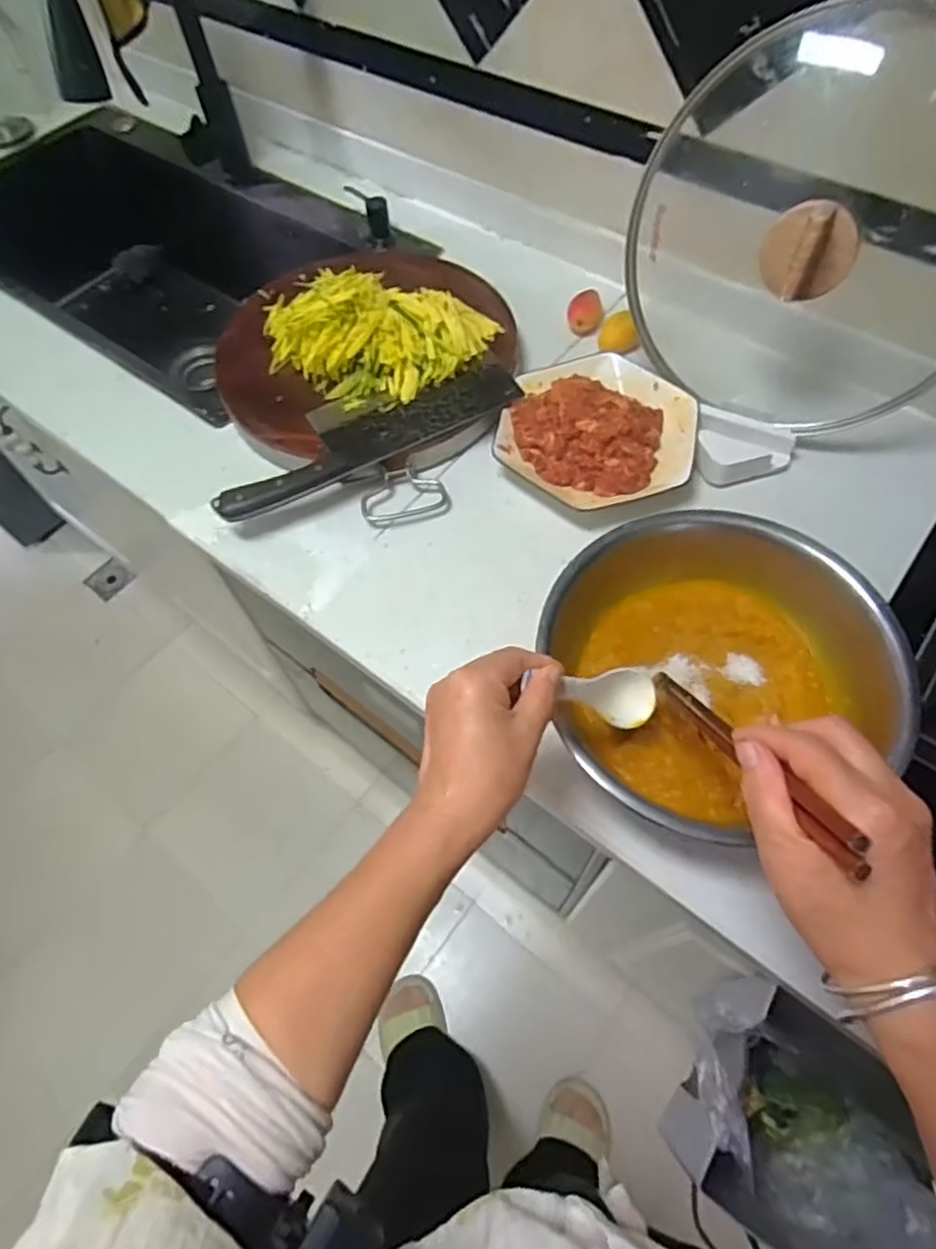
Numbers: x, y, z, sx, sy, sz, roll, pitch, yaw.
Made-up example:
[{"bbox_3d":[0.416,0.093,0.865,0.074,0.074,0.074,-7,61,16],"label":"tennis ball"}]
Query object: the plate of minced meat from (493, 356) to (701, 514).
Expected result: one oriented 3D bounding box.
[{"bbox_3d":[0.130,-0.196,0.674,0.187,0.033,0.172,-1,61,3],"label":"plate of minced meat"}]

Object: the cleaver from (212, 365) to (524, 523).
[{"bbox_3d":[-0.103,-0.194,0.678,0.318,0.024,0.093,-27,61,-12],"label":"cleaver"}]

